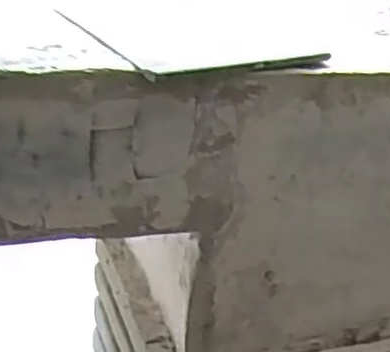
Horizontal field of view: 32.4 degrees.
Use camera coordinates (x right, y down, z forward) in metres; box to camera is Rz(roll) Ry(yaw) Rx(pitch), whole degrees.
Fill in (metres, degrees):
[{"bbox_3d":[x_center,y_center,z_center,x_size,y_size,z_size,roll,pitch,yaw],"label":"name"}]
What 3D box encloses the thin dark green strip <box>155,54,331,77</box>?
[{"bbox_3d":[0.024,-0.050,0.301,0.097,0.004,0.005,-11,27,-31],"label":"thin dark green strip"}]

